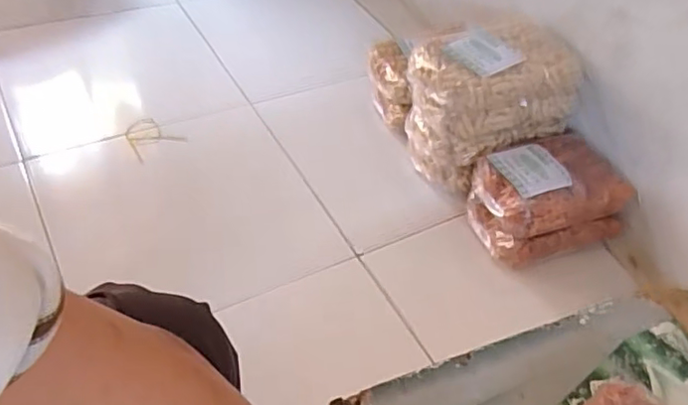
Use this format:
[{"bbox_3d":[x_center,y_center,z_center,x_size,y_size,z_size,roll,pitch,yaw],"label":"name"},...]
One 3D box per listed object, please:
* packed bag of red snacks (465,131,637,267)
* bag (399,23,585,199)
[{"bbox_3d":[0.321,-0.007,0.964,0.217,0.111,0.168,-16,52,-22],"label":"packed bag of red snacks"},{"bbox_3d":[0.234,-0.163,1.010,0.250,0.205,0.162,-19,53,-24],"label":"bag"}]

